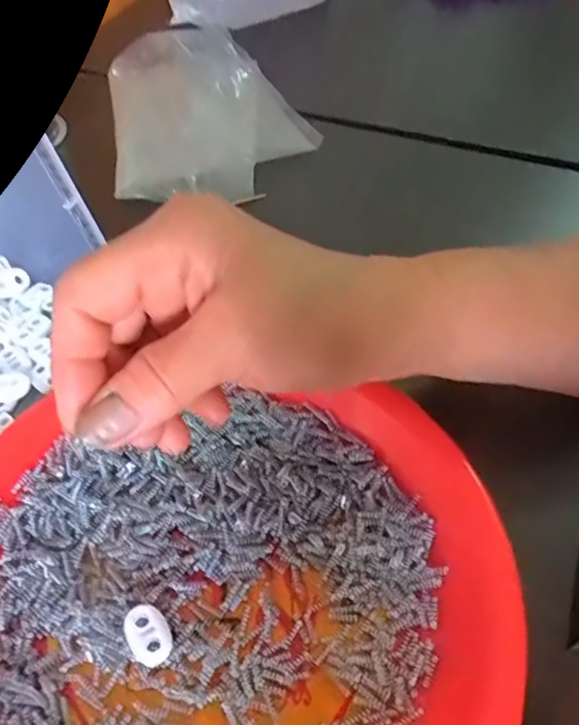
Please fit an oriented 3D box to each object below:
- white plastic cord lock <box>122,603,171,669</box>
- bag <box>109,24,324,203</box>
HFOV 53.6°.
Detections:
[{"bbox_3d":[-0.053,0.104,0.218,0.015,0.007,0.022,-29,57,-19],"label":"white plastic cord lock"},{"bbox_3d":[-0.065,-0.206,0.454,0.141,0.020,0.227,-10,53,-6],"label":"bag"}]

